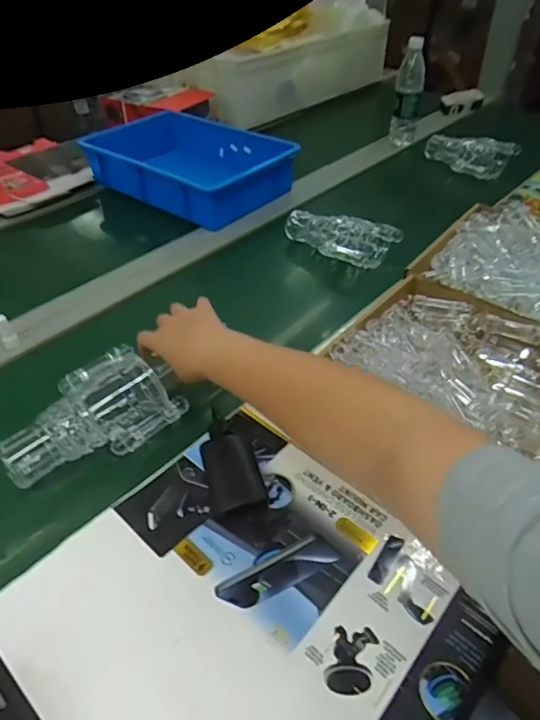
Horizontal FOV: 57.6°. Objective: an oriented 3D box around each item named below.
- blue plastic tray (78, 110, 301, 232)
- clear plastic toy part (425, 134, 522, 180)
[{"bbox_3d":[-0.168,-0.423,1.054,0.399,0.109,0.283,30,51,29],"label":"blue plastic tray"},{"bbox_3d":[0.450,-0.480,1.132,0.198,0.068,0.091,30,51,23],"label":"clear plastic toy part"}]

